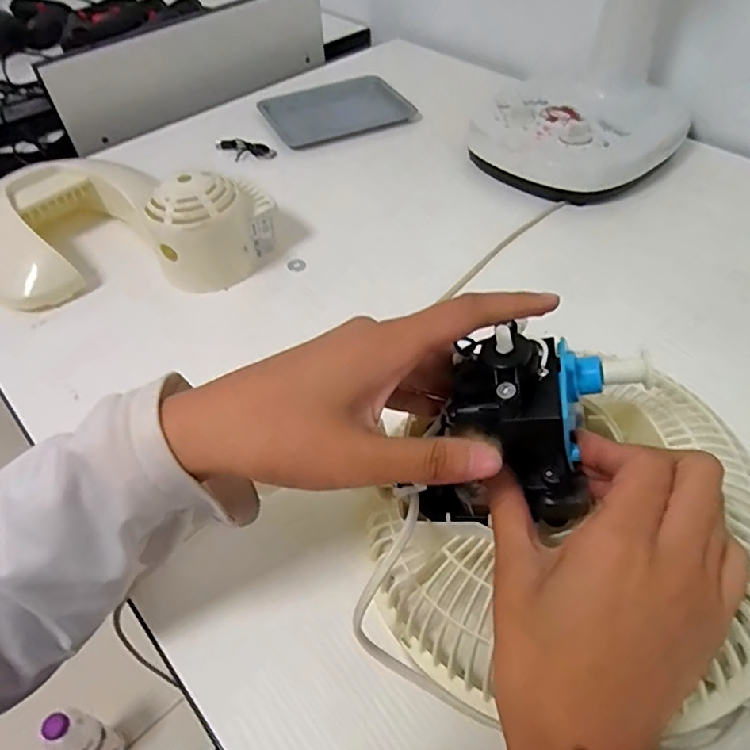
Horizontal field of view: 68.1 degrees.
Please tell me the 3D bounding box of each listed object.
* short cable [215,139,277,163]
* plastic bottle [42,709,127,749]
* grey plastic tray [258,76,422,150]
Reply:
[{"bbox_3d":[-0.148,-0.254,0.627,0.071,0.013,0.022,14,52,14],"label":"short cable"},{"bbox_3d":[-0.431,0.539,0.819,0.062,0.176,0.050,17,53,16],"label":"plastic bottle"},{"bbox_3d":[-0.048,-0.328,0.682,0.162,0.012,0.127,-21,53,-14],"label":"grey plastic tray"}]

